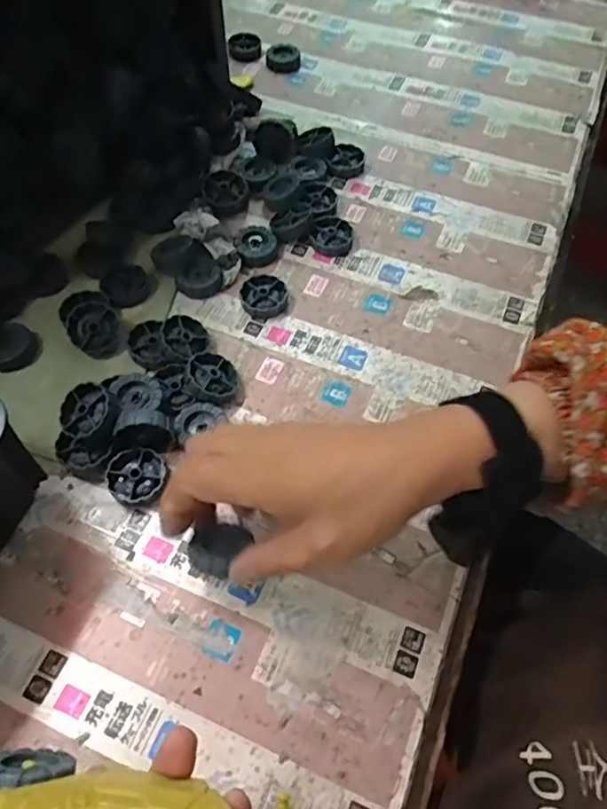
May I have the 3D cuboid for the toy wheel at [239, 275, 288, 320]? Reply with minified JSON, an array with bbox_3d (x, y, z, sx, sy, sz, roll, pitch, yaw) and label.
[{"bbox_3d":[-0.032,-0.090,0.483,0.038,0.011,0.040,1,60,-2],"label":"toy wheel"}]

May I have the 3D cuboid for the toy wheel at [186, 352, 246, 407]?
[{"bbox_3d":[-0.065,-0.018,0.432,0.042,0.015,0.042,16,51,-20],"label":"toy wheel"}]

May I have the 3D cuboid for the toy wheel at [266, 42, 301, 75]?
[{"bbox_3d":[-0.022,-0.389,0.652,0.037,0.015,0.038,-1,61,-4],"label":"toy wheel"}]

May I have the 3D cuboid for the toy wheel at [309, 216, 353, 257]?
[{"bbox_3d":[0.026,-0.149,0.516,0.037,0.014,0.034,1,60,-2],"label":"toy wheel"}]

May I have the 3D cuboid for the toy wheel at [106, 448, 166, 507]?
[{"bbox_3d":[-0.113,0.050,0.396,0.039,0.011,0.039,1,60,-2],"label":"toy wheel"}]

